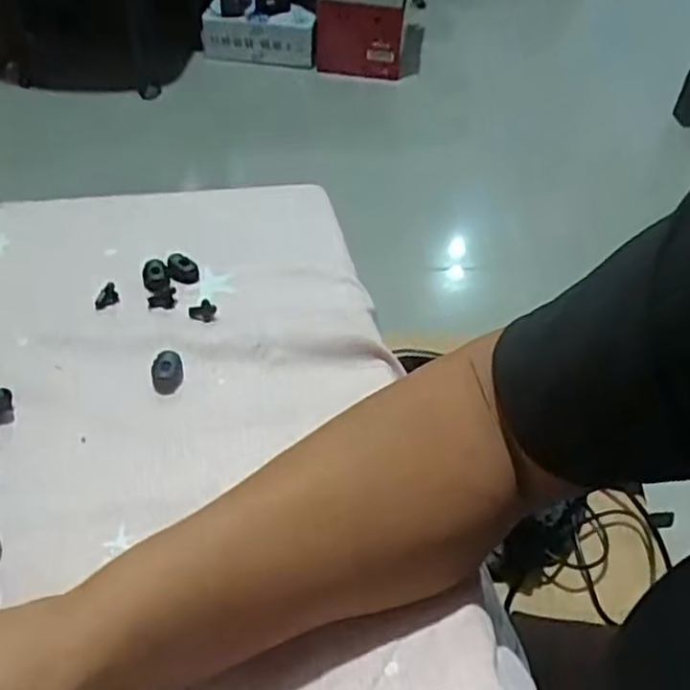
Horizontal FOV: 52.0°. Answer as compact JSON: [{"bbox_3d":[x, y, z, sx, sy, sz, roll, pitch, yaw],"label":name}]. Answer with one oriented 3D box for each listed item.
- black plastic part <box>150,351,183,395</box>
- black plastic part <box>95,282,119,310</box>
[{"bbox_3d":[-0.105,0.016,0.415,0.018,0.008,0.026,-7,46,-13],"label":"black plastic part"},{"bbox_3d":[-0.156,-0.033,0.460,0.015,0.007,0.016,-13,47,-19],"label":"black plastic part"}]

